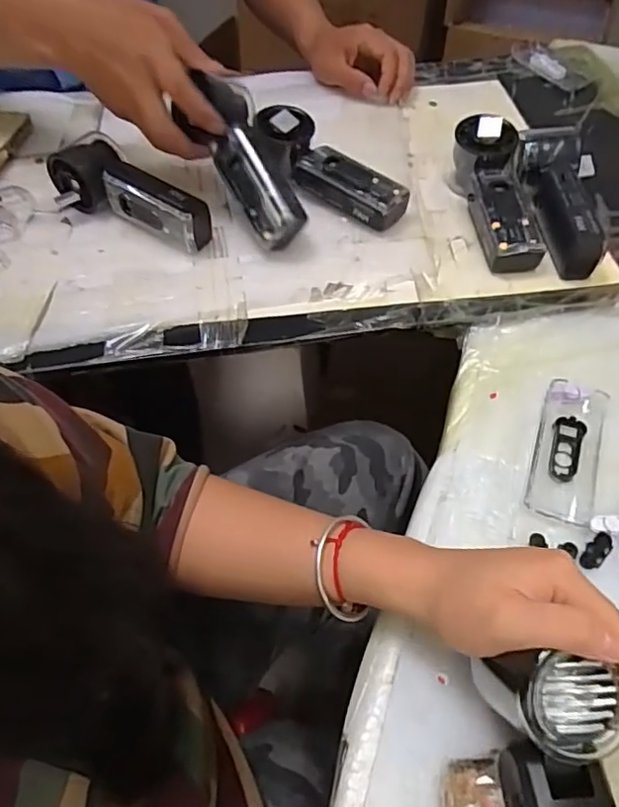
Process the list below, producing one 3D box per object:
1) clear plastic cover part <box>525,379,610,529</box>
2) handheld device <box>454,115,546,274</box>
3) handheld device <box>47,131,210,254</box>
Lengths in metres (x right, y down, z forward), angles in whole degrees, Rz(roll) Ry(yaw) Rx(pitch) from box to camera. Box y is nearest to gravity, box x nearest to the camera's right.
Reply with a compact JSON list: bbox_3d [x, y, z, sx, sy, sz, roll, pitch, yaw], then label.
[{"bbox_3d":[0.183,0.032,0.407,0.042,0.010,0.109,18,57,12],"label":"clear plastic cover part"},{"bbox_3d":[0.171,-0.189,0.525,0.054,0.060,0.159,-4,55,-3],"label":"handheld device"},{"bbox_3d":[-0.164,-0.184,0.525,0.161,0.050,0.065,34,61,21],"label":"handheld device"}]

